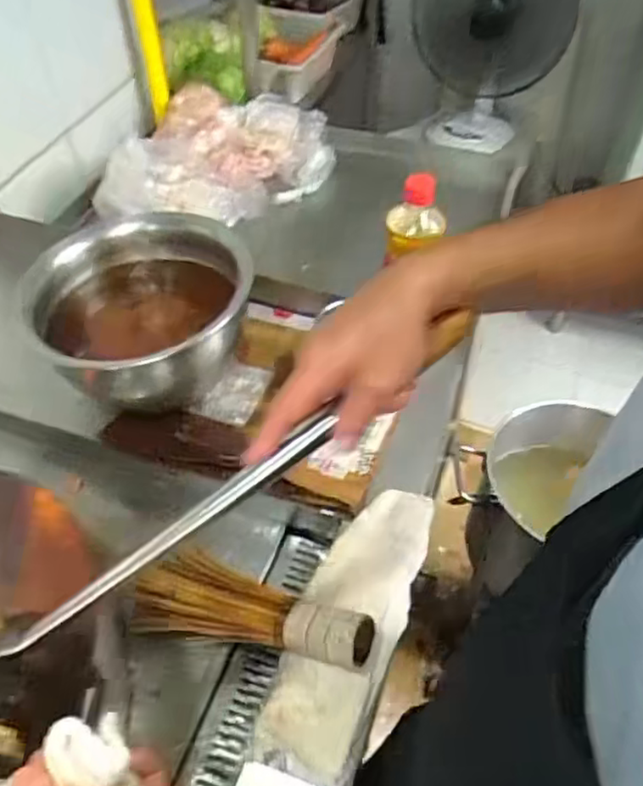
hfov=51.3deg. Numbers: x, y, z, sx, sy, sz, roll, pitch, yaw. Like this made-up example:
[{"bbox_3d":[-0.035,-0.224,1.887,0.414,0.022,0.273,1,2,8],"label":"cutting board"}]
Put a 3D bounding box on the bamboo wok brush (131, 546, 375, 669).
[{"bbox_3d":[-0.073,0.226,0.695,0.264,0.065,0.087,6,49,22],"label":"bamboo wok brush"}]

